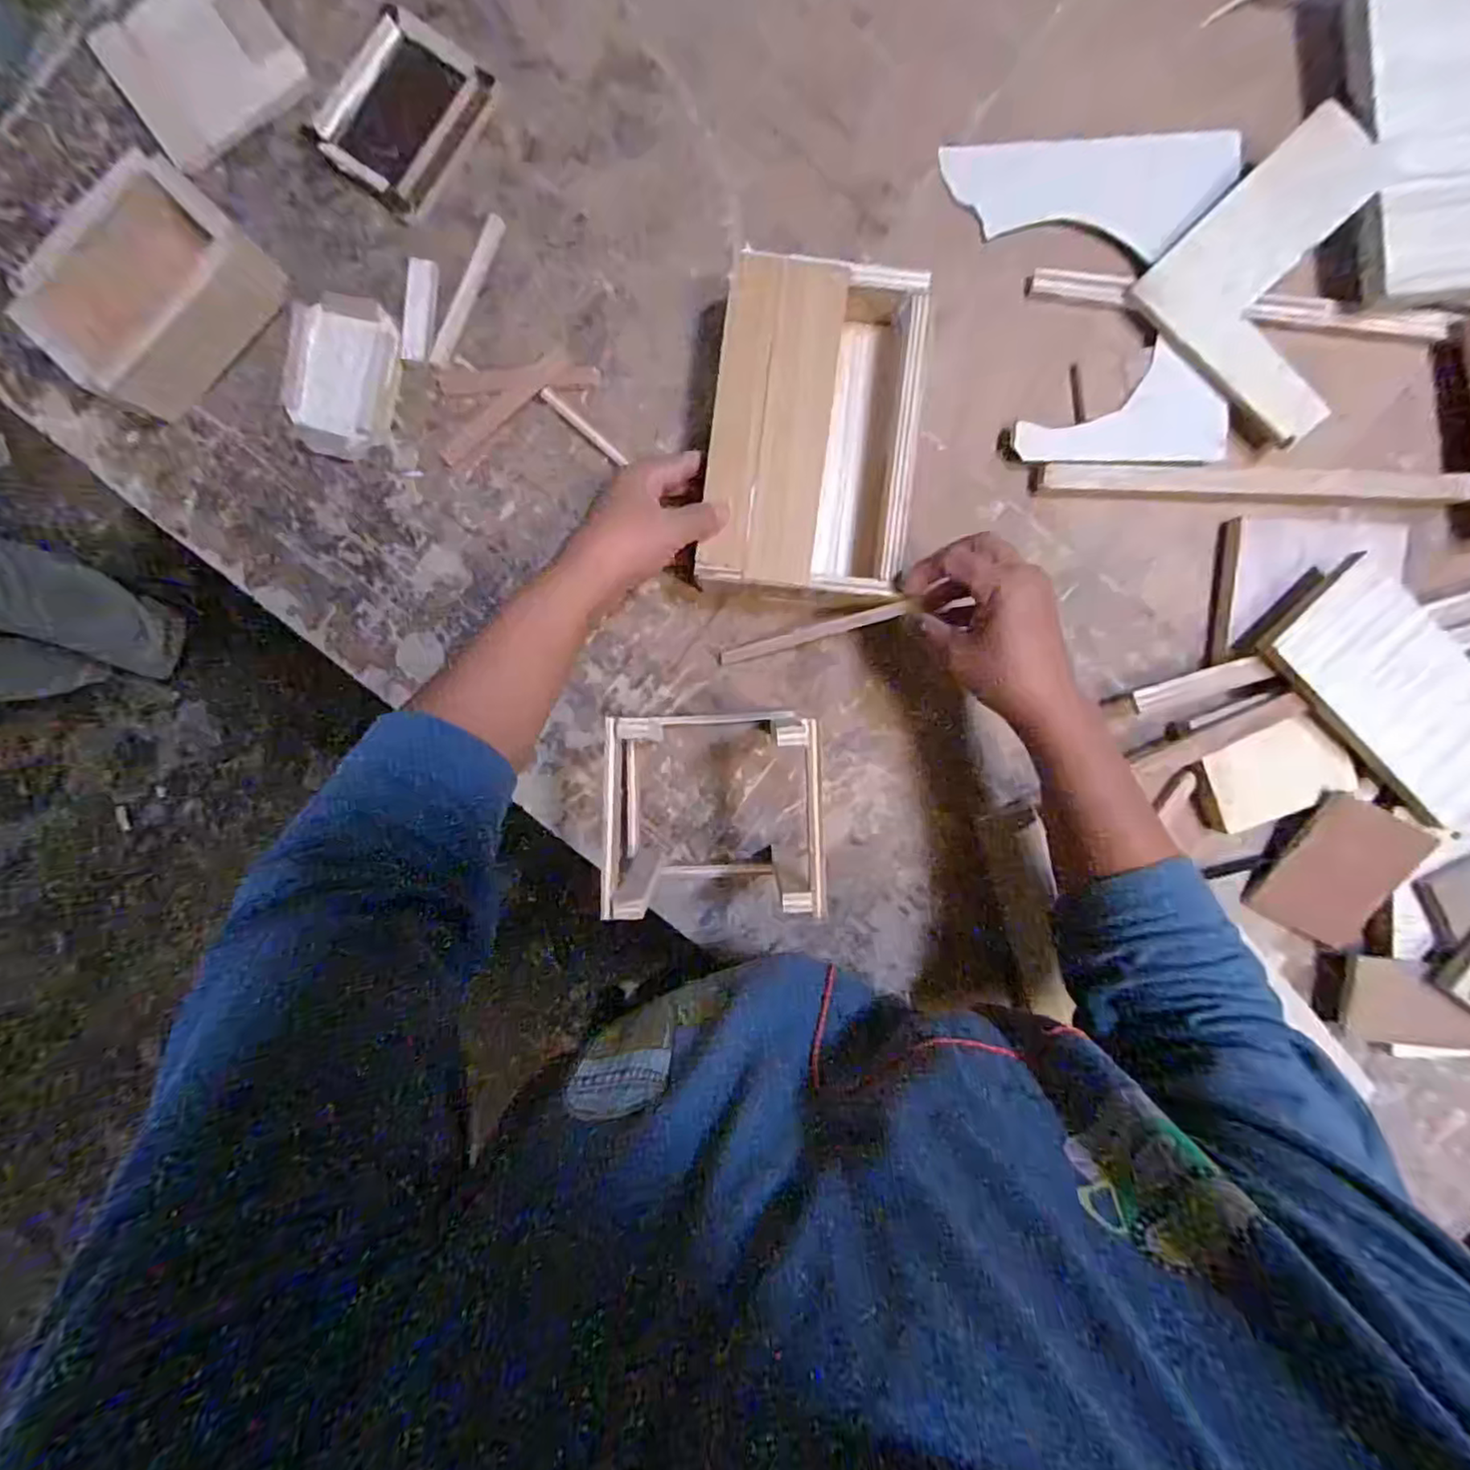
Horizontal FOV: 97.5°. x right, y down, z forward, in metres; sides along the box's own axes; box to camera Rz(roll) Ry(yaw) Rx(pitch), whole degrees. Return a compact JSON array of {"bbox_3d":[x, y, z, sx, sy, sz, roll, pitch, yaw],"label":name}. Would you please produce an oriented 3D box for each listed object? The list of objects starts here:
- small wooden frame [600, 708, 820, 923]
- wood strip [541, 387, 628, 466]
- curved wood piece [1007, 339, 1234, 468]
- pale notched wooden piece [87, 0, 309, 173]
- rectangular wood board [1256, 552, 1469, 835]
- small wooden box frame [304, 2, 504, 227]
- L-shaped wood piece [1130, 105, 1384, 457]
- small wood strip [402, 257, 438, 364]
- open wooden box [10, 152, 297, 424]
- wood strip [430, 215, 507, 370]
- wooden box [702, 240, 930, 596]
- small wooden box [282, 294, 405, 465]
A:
[{"bbox_3d":[-0.021,0.049,0.444,0.150,0.123,0.126,-2,93,1],"label":"small wooden frame"},{"bbox_3d":[-0.114,-0.232,0.488,0.083,0.004,0.007,42,93,-2],"label":"wood strip"},{"bbox_3d":[0.285,-0.242,0.478,0.152,0.016,0.077,1,93,1],"label":"curved wood piece"},{"bbox_3d":[-0.384,-0.502,0.470,0.143,0.017,0.120,-43,92,3],"label":"pale notched wooden piece"},{"bbox_3d":[0.472,-0.025,0.460,0.193,0.030,0.093,45,93,-2],"label":"rectangular wood board"},{"bbox_3d":[-0.246,-0.456,0.473,0.098,0.011,0.122,35,93,-1],"label":"small wooden box frame"},{"bbox_3d":[0.395,-0.318,0.451,0.163,0.011,0.157,-44,86,12],"label":"L-shaped wood piece"},{"bbox_3d":[-0.234,-0.315,0.479,0.021,0.004,0.072,6,93,0],"label":"small wood strip"},{"bbox_3d":[-0.409,-0.311,0.452,0.086,0.069,0.147,40,93,-2],"label":"open wooden box"},{"bbox_3d":[-0.199,-0.331,0.482,0.014,0.006,0.117,24,93,-1],"label":"wood strip"},{"bbox_3d":[0.054,-0.208,0.453,0.135,0.048,0.211,6,93,0],"label":"wooden box"},{"bbox_3d":[-0.295,-0.268,0.480,0.082,0.017,0.113,9,93,0],"label":"small wooden box"}]

